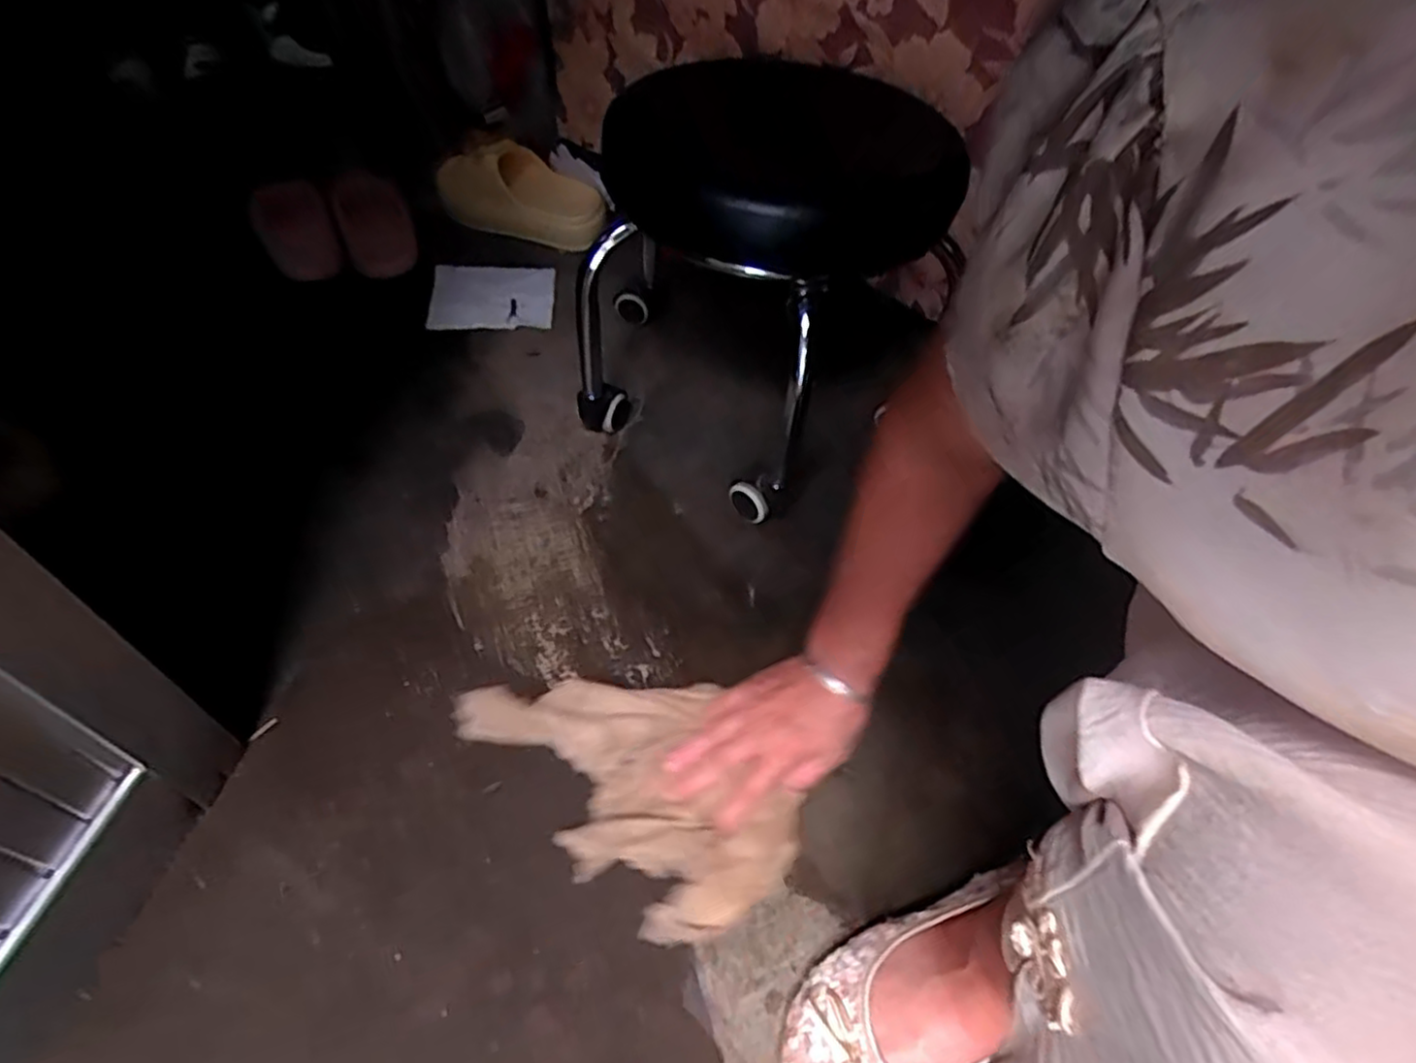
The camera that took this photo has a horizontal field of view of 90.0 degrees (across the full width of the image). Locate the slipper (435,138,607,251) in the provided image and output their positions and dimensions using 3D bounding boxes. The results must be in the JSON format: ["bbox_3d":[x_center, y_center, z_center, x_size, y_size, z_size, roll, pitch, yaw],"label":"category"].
[{"bbox_3d":[-0.269,-0.486,1.018,0.242,0.097,0.098,5,50,-2],"label":"slipper"}]

